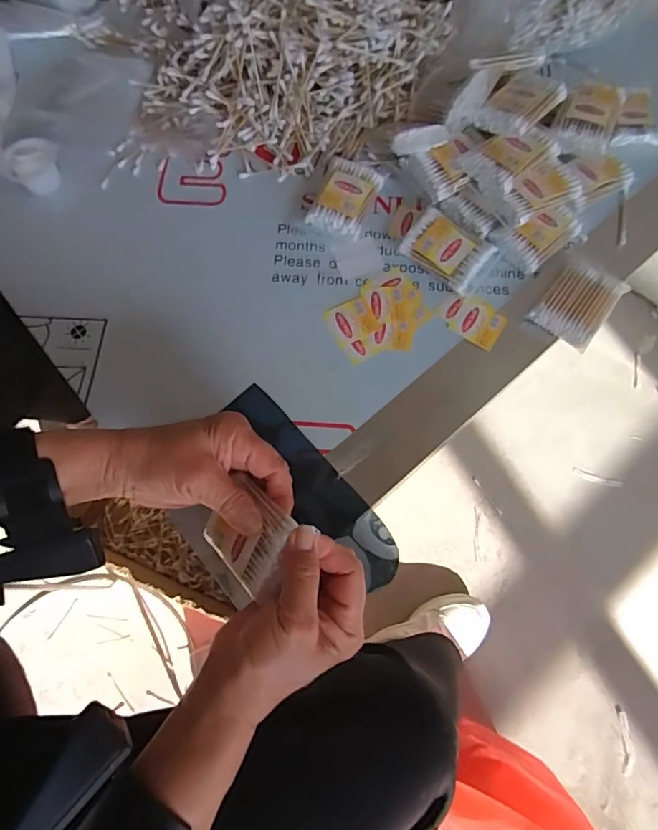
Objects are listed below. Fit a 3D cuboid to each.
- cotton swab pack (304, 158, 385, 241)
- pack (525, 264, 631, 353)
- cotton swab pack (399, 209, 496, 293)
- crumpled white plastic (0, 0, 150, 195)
[{"bbox_3d":[0.016,-0.210,0.473,0.051,0.022,0.076,22,72,8],"label":"cotton swab pack"},{"bbox_3d":[0.226,-0.102,0.437,0.056,0.012,0.079,36,74,12],"label":"pack"},{"bbox_3d":[0.110,-0.155,0.454,0.073,0.023,0.056,37,74,12],"label":"cotton swab pack"},{"bbox_3d":[-0.346,-0.354,0.526,0.279,0.031,0.241,11,71,4],"label":"crumpled white plastic"}]

